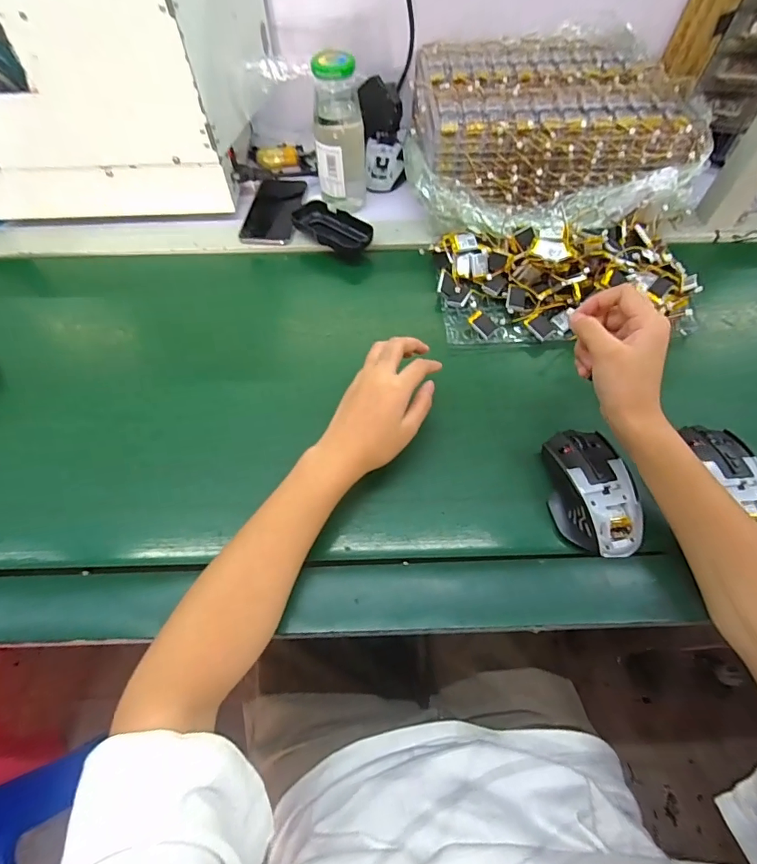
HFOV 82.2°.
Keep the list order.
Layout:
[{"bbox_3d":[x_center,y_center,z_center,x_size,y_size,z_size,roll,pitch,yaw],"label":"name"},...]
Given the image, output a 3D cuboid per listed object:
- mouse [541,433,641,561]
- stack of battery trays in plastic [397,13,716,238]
[{"bbox_3d":[0.184,0.048,0.376,0.066,0.031,0.110,-7,60,-1],"label":"mouse"},{"bbox_3d":[0.222,-0.400,0.560,0.354,0.086,0.320,0,60,3],"label":"stack of battery trays in plastic"}]

